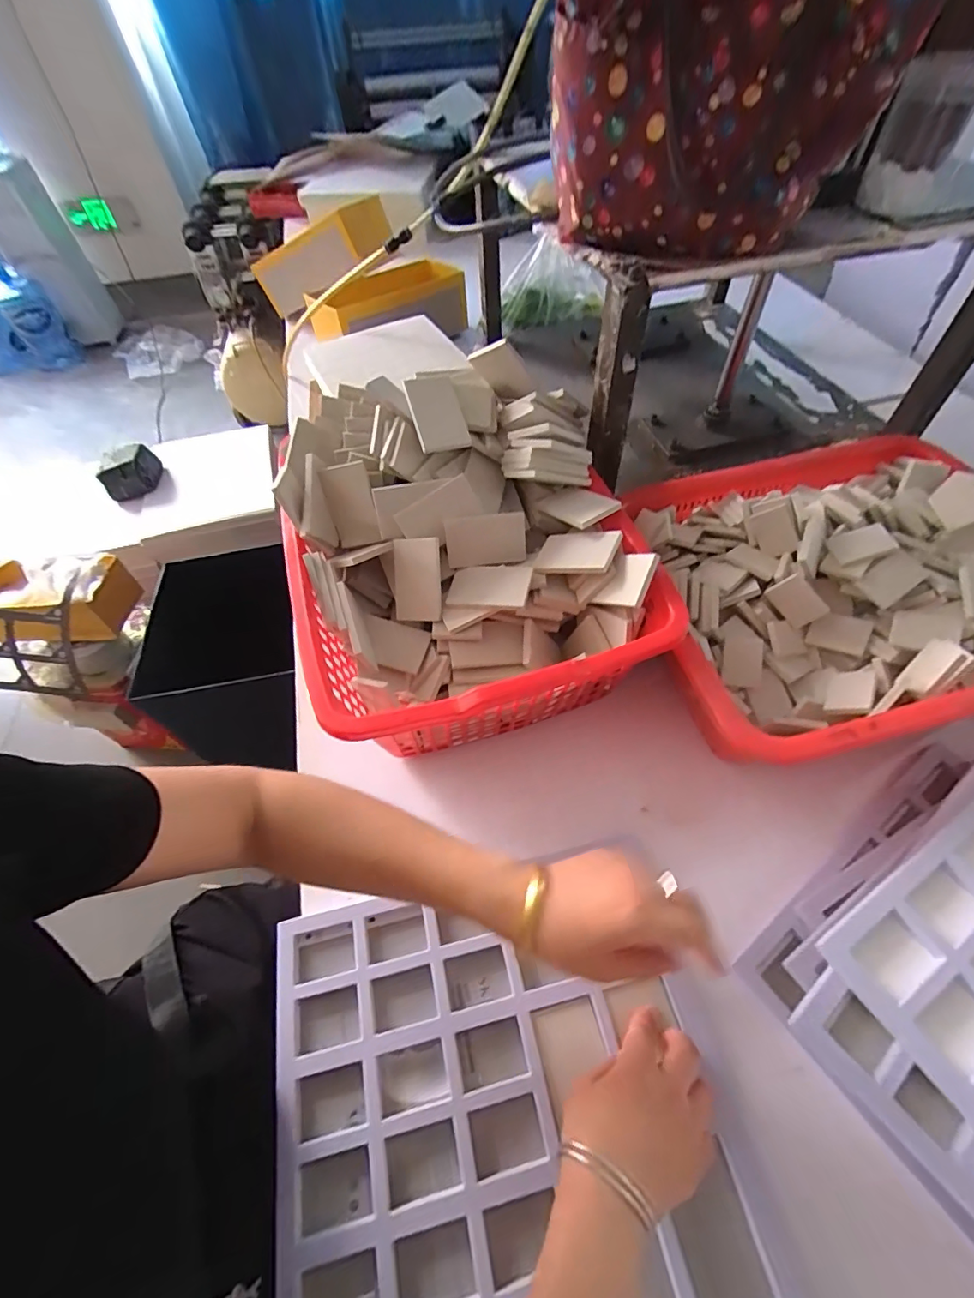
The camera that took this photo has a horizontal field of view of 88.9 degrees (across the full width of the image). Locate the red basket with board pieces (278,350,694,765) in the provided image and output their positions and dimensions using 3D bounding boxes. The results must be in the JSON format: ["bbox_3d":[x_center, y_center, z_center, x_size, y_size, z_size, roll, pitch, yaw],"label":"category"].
[{"bbox_3d":[-0.027,-0.104,0.561,0.356,0.203,0.409,-16,56,-8],"label":"red basket with board pieces"}]

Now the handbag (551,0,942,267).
[{"bbox_3d":[0.189,-0.450,0.408,0.260,0.189,0.072,0,56,4],"label":"handbag"}]

